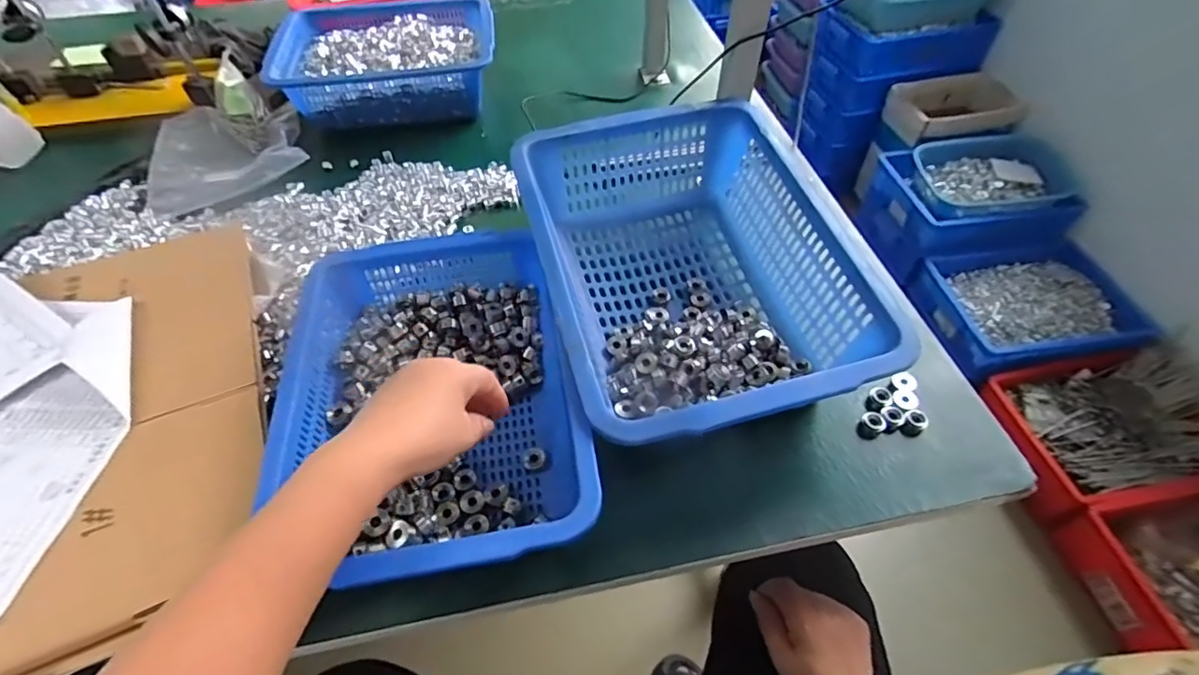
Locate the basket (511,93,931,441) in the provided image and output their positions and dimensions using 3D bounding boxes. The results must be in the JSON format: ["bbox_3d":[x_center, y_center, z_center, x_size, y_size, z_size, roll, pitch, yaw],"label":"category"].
[{"bbox_3d":[0.080,-0.063,0.543,0.268,0.125,0.360,-13,53,-10],"label":"basket"}]

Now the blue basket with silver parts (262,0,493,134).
[{"bbox_3d":[-0.317,-0.424,0.862,0.312,0.099,0.242,-7,53,-5],"label":"blue basket with silver parts"}]

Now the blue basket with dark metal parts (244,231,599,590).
[{"bbox_3d":[-0.141,0.041,0.479,0.236,0.076,0.323,-13,53,-10],"label":"blue basket with dark metal parts"}]

